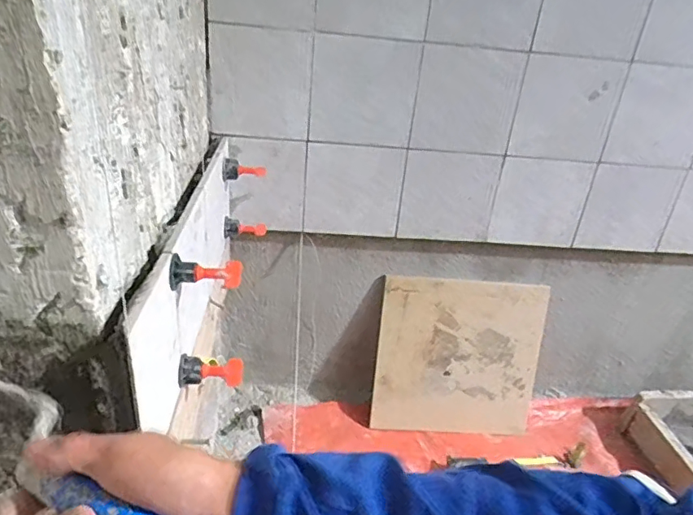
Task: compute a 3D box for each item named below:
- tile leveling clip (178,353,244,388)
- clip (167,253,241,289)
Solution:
[{"bbox_3d":[-0.131,0.112,0.514,0.059,0.029,0.024,-1,30,-13],"label":"tile leveling clip"},{"bbox_3d":[-0.123,0.013,0.463,0.061,0.028,0.026,-1,30,-13],"label":"clip"}]

